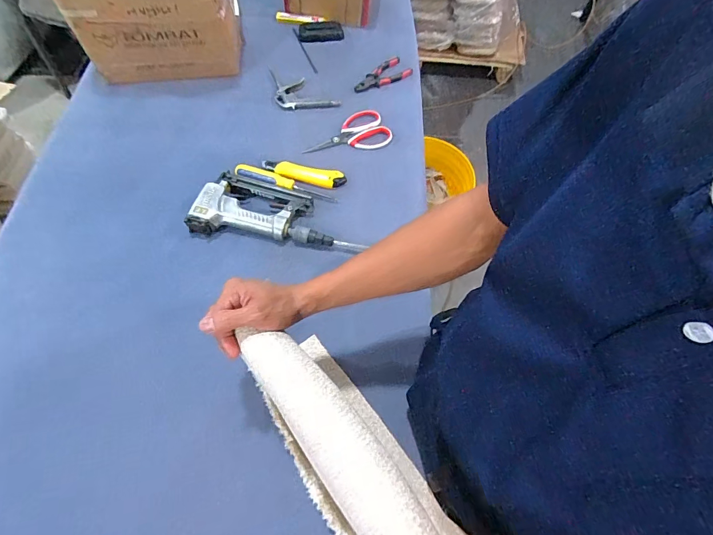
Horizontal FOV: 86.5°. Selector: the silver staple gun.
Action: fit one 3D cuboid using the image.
[{"bbox_3d":[-0.167,-0.108,0.693,0.253,0.040,0.123,7,64,-1],"label":"silver staple gun"}]

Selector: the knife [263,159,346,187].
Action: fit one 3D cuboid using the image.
[{"bbox_3d":[-0.105,-0.187,0.742,0.165,0.016,0.037,10,64,1],"label":"knife"}]

